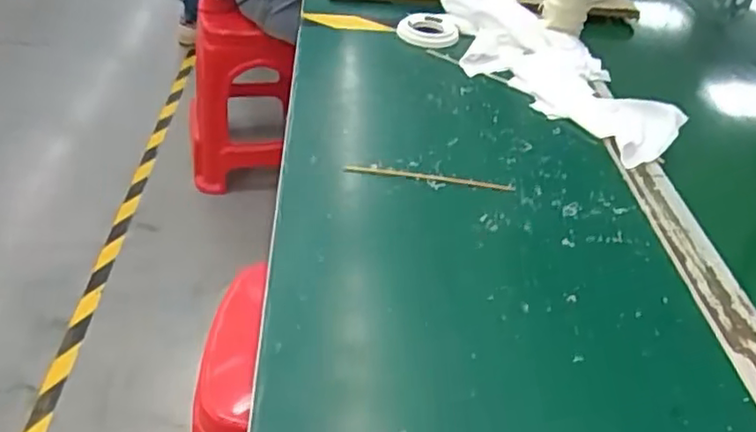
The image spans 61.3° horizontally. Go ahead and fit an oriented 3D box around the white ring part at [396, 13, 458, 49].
[{"bbox_3d":[0.061,-0.230,0.789,0.072,0.016,0.072,5,39,-2],"label":"white ring part"}]

